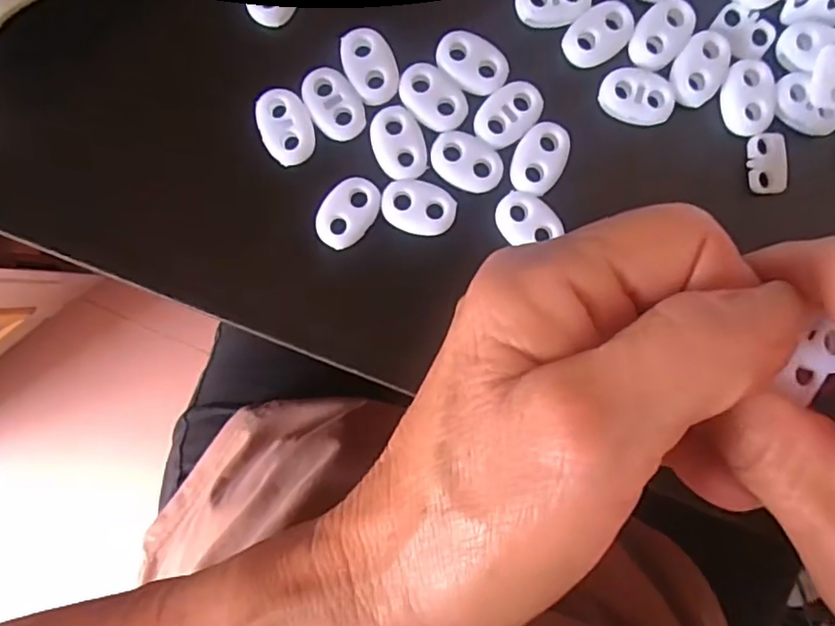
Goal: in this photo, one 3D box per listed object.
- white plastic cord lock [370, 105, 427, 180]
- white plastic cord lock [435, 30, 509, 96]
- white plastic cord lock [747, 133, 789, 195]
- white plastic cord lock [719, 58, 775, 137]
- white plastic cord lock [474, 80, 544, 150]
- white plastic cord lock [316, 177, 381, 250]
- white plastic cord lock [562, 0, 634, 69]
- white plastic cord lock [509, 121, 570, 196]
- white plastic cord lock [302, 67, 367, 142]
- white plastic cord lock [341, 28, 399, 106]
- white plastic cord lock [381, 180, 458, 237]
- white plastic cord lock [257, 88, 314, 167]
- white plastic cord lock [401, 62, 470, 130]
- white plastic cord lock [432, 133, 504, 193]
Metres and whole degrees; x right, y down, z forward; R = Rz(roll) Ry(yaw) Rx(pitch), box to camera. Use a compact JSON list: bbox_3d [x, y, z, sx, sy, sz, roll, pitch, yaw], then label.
[{"bbox_3d":[-0.006,-0.051,0.182,0.015,0.004,0.022,-17,93,-2],"label":"white plastic cord lock"},{"bbox_3d":[0.016,-0.075,0.181,0.022,0.004,0.016,30,91,-2],"label":"white plastic cord lock"},{"bbox_3d":[0.109,-0.046,0.187,0.012,0.004,0.018,-10,92,0],"label":"white plastic cord lock"},{"bbox_3d":[0.101,-0.066,0.183,0.015,0.004,0.023,-2,92,-1],"label":"white plastic cord lock"},{"bbox_3d":[0.028,-0.060,0.183,0.022,0.004,0.015,-44,92,1],"label":"white plastic cord lock"},{"bbox_3d":[-0.021,-0.030,0.183,0.016,0.004,0.022,36,91,-4],"label":"white plastic cord lock"},{"bbox_3d":[0.055,-0.085,0.184,0.022,0.004,0.015,-36,92,1],"label":"white plastic cord lock"},{"bbox_3d":[0.037,-0.047,0.182,0.016,0.004,0.021,19,92,-3],"label":"white plastic cord lock"},{"bbox_3d":[-0.025,-0.063,0.182,0.015,0.004,0.022,-32,92,0],"label":"white plastic cord lock"},{"bbox_3d":[-0.014,-0.074,0.182,0.014,0.004,0.022,-24,92,0],"label":"white plastic cord lock"},{"bbox_3d":[0.001,-0.032,0.182,0.022,0.004,0.015,15,92,-3],"label":"white plastic cord lock"},{"bbox_3d":[-0.040,-0.056,0.183,0.015,0.004,0.022,-21,92,0],"label":"white plastic cord lock"},{"bbox_3d":[0.005,-0.065,0.182,0.022,0.004,0.014,39,90,-4],"label":"white plastic cord lock"},{"bbox_3d":[0.015,-0.046,0.182,0.022,0.004,0.015,28,91,-3],"label":"white plastic cord lock"}]

